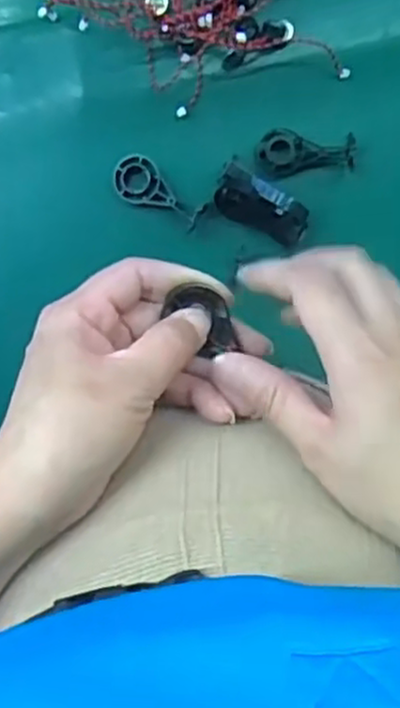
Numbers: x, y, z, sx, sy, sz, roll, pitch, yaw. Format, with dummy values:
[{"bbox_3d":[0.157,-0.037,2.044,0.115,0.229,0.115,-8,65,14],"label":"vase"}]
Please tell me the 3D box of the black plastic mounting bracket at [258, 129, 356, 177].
[{"bbox_3d":[0.070,-0.132,0.487,0.064,0.006,0.028,-3,96,-3],"label":"black plastic mounting bracket"}]

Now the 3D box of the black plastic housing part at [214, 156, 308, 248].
[{"bbox_3d":[0.039,-0.093,0.477,0.066,0.011,0.033,35,93,-6],"label":"black plastic housing part"}]

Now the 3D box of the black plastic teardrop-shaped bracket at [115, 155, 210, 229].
[{"bbox_3d":[-0.026,-0.105,0.480,0.061,0.007,0.029,26,94,-6],"label":"black plastic teardrop-shaped bracket"}]

